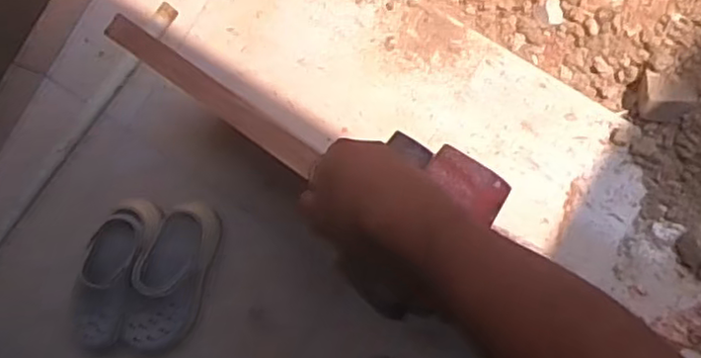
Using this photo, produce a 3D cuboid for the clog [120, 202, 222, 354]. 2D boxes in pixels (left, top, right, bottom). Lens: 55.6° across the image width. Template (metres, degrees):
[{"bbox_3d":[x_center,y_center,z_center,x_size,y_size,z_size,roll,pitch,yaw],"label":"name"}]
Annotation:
[{"bbox_3d":[-0.326,0.186,1.218,0.112,0.093,0.294,20,91,10],"label":"clog"}]

